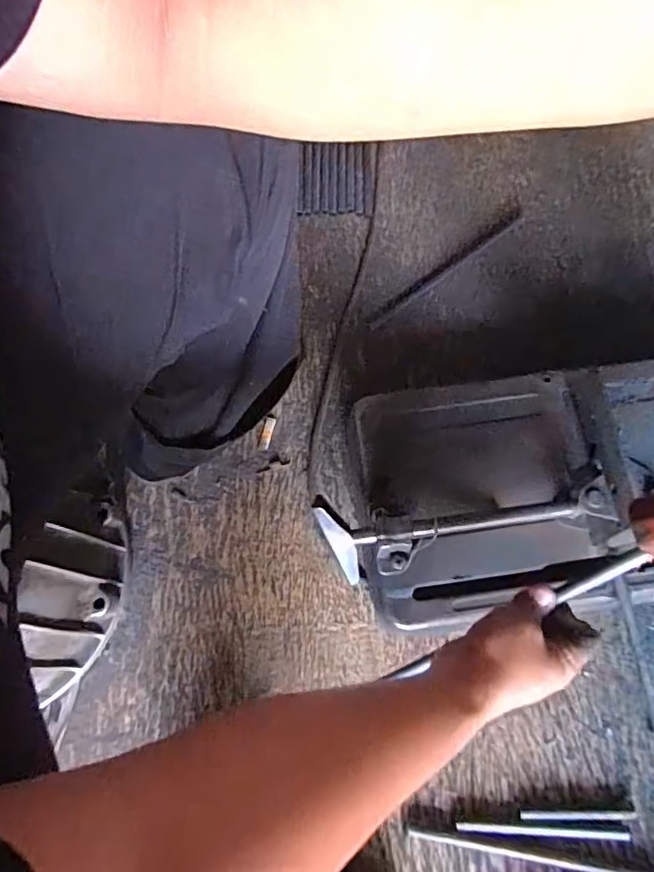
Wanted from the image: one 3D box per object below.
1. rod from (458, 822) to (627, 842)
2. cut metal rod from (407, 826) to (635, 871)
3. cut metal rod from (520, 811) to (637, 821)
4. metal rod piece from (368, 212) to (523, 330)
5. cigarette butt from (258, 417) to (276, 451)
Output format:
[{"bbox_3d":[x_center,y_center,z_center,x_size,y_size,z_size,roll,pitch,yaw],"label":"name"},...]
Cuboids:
[{"bbox_3d":[0.209,0.383,0.545,0.165,0.005,0.009,2,71,2],"label":"rod"},{"bbox_3d":[0.196,0.402,0.539,0.234,0.004,0.010,8,71,4],"label":"cut metal rod"},{"bbox_3d":[0.245,0.371,0.550,0.110,0.006,0.008,-1,71,1],"label":"cut metal rod"},{"bbox_3d":[0.162,-0.226,0.762,0.270,0.009,0.015,-36,74,-10],"label":"metal rod piece"},{"bbox_3d":[-0.074,-0.003,0.693,0.014,0.004,0.043,15,72,7],"label":"cigarette butt"}]

